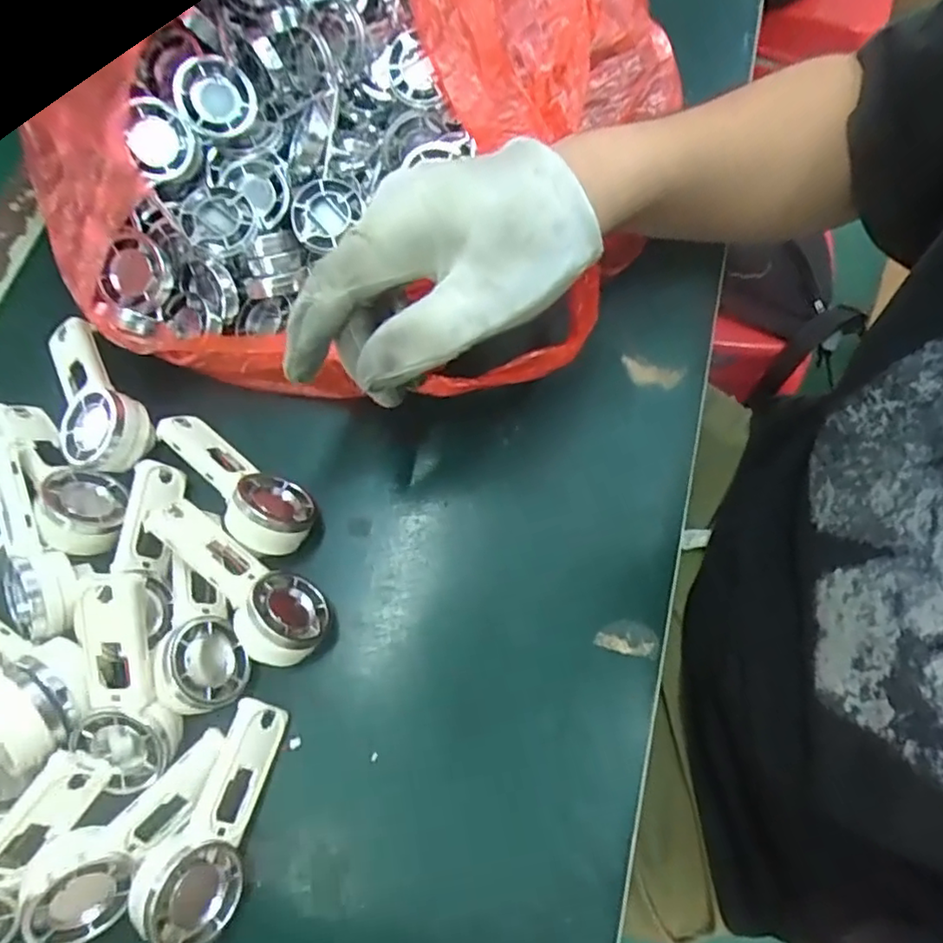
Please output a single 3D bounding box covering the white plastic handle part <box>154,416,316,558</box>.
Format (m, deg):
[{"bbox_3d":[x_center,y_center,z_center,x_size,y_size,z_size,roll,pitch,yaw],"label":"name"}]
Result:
[{"bbox_3d":[-0.112,0.003,0.313,0.037,0.033,0.091,-39,75,-13],"label":"white plastic handle part"}]

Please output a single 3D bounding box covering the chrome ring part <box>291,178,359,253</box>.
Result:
[{"bbox_3d":[-0.077,-0.138,0.336,0.037,0.012,0.030,-35,94,0],"label":"chrome ring part"}]

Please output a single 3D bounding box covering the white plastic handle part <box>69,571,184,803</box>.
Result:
[{"bbox_3d":[-0.144,0.086,0.264,0.034,0.018,0.093,0,102,-1],"label":"white plastic handle part"}]

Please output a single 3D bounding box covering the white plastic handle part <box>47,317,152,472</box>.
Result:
[{"bbox_3d":[-0.194,-0.040,0.318,0.040,0.018,0.091,-34,75,-12],"label":"white plastic handle part"}]

